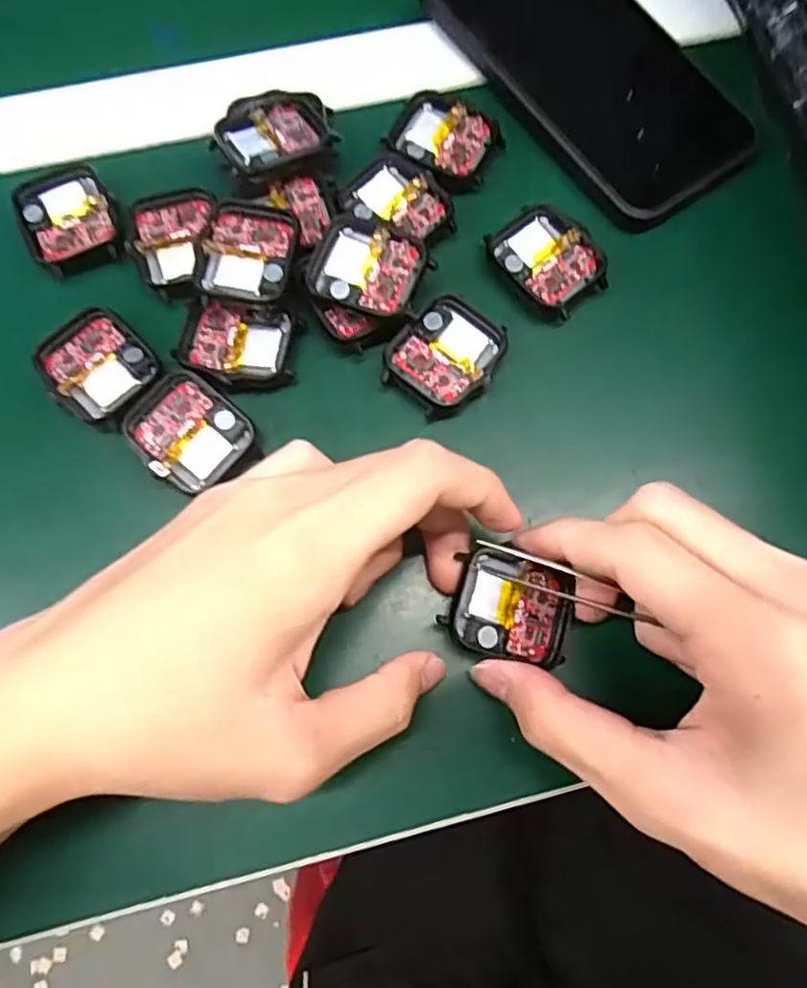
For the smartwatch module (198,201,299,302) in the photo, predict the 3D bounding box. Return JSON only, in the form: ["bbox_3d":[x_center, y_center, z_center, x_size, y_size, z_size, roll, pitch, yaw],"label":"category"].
[{"bbox_3d":[-0.061,-0.095,0.265,0.035,0.010,0.041,9,74,2],"label":"smartwatch module"}]

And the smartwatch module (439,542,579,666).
[{"bbox_3d":[0.038,0.039,0.235,0.043,0.010,0.038,9,77,3],"label":"smartwatch module"}]

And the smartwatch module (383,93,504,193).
[{"bbox_3d":[0.018,-0.155,0.291,0.045,0.008,0.037,27,75,7],"label":"smartwatch module"}]

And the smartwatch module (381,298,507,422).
[{"bbox_3d":[0.016,-0.055,0.264,0.046,0.013,0.040,-40,78,-11],"label":"smartwatch module"}]

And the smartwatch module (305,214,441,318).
[{"bbox_3d":[-0.013,-0.089,0.264,0.046,0.012,0.036,17,74,4],"label":"smartwatch module"}]

